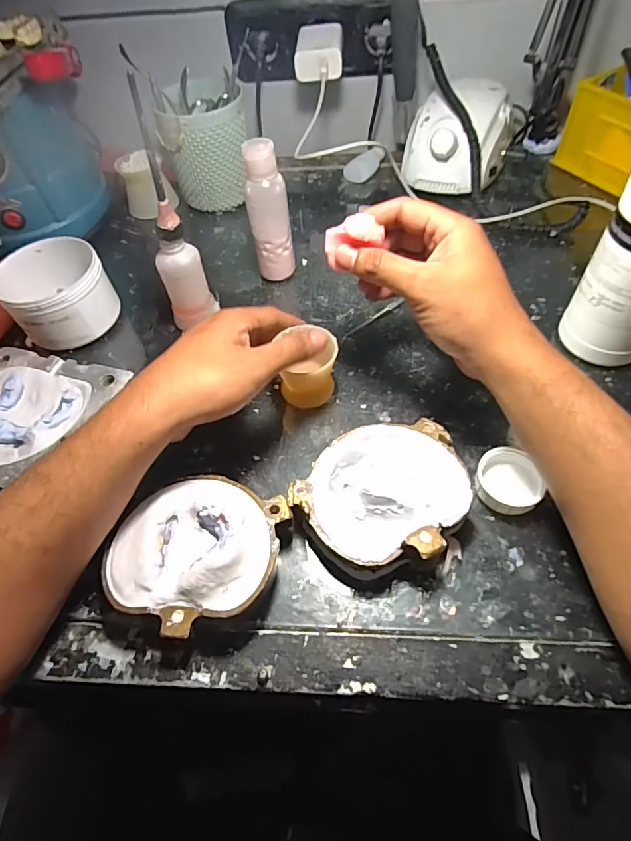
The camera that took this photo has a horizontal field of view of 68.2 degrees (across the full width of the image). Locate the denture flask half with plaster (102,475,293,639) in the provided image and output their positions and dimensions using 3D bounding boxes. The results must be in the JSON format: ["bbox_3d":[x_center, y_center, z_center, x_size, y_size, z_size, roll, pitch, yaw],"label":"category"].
[{"bbox_3d":[-0.074,0.083,0.298,0.096,0.041,0.095,-2,55,3],"label":"denture flask half with plaster"}]

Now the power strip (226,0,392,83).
[{"bbox_3d":[-0.007,-0.445,0.543,0.185,0.076,0.045,2,55,6],"label":"power strip"}]

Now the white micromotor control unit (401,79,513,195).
[{"bbox_3d":[0.166,-0.327,0.541,0.108,0.078,0.124,18,59,16],"label":"white micromotor control unit"}]

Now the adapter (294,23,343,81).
[{"bbox_3d":[0.005,-0.420,0.531,0.052,0.033,0.081,1,55,5],"label":"adapter"}]

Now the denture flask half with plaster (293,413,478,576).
[{"bbox_3d":[0.048,0.051,0.315,0.095,0.035,0.113,36,65,25],"label":"denture flask half with plaster"}]

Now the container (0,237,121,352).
[{"bbox_3d":[-0.240,-0.120,0.437,0.088,0.059,0.094,-2,55,3],"label":"container"}]

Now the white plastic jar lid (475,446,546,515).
[{"bbox_3d":[0.135,0.043,0.324,0.044,0.017,0.047,-2,55,3],"label":"white plastic jar lid"}]

